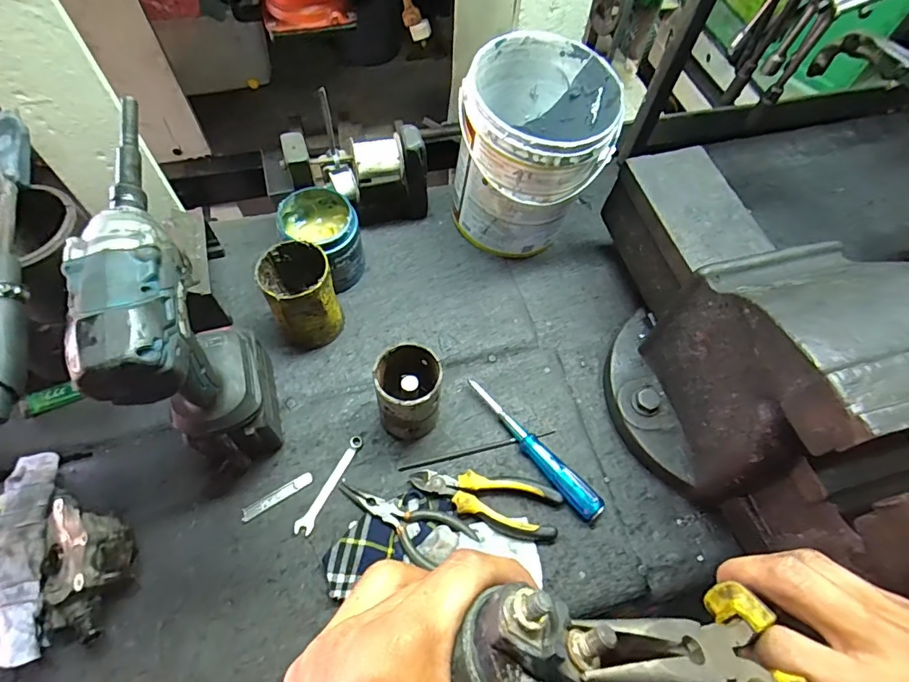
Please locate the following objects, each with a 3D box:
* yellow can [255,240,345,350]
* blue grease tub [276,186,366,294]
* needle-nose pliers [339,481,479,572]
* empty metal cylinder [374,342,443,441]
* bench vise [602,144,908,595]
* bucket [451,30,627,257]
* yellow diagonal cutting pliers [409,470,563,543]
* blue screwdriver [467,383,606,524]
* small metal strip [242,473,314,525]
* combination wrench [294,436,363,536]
[{"bbox_3d":[-0.172,-0.050,0.568,0.072,0.113,0.074,1,61,-2],"label":"yellow can"},{"bbox_3d":[-0.159,-0.128,0.616,0.092,0.097,0.087,1,61,-2],"label":"blue grease tub"},{"bbox_3d":[-0.055,0.186,0.502,0.148,0.019,0.048,20,62,8],"label":"needle-nose pliers"},{"bbox_3d":[-0.047,0.053,0.516,0.062,0.123,0.067,1,61,-2],"label":"empty metal cylinder"},{"bbox_3d":[0.281,0.001,0.470,0.198,0.277,0.468,-17,64,-12],"label":"bench vise"},{"bbox_3d":[0.093,-0.232,0.621,0.163,0.199,0.172,1,61,-2],"label":"bucket"},{"bbox_3d":[0.031,0.163,0.515,0.152,0.023,0.057,14,62,4],"label":"yellow diagonal cutting pliers"},{"bbox_3d":[0.087,0.112,0.543,0.027,0.027,0.189,-33,68,-19],"label":"blue screwdriver"},{"bbox_3d":[-0.186,0.162,0.520,0.077,0.004,0.015,-28,66,-17],"label":"small metal strip"},{"bbox_3d":[-0.131,0.151,0.524,0.017,0.008,0.110,26,63,11],"label":"combination wrench"}]

